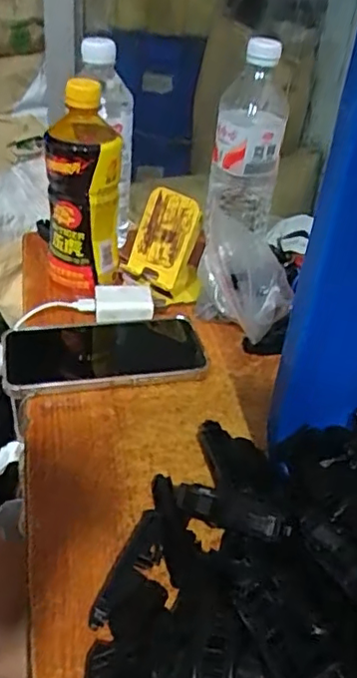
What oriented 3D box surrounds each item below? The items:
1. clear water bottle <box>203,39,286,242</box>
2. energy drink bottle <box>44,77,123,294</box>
[{"bbox_3d":[0.069,-0.197,0.629,0.070,0.195,0.060,7,35,1],"label":"clear water bottle"},{"bbox_3d":[-0.089,-0.137,0.577,0.069,0.191,0.080,1,35,-7],"label":"energy drink bottle"}]

